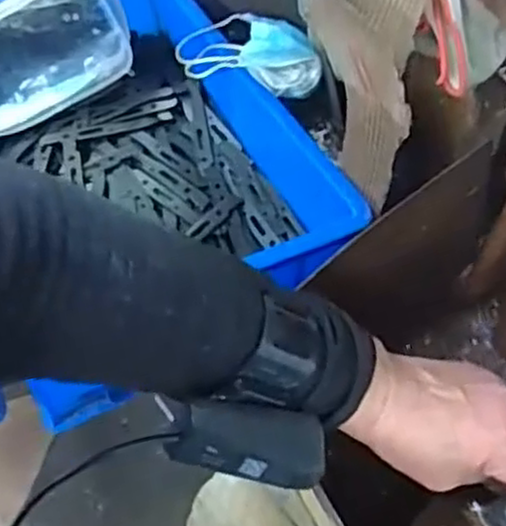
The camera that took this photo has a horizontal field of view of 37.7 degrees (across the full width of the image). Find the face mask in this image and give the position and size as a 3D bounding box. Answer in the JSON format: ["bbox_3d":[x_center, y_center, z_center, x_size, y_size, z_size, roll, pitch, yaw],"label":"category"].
[{"bbox_3d":[-0.005,-0.191,0.664,0.134,0.043,0.053,17,63,11],"label":"face mask"}]

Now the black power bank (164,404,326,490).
[{"bbox_3d":[0.000,0.084,0.340,0.072,0.019,0.028,15,60,-18],"label":"black power bank"}]

